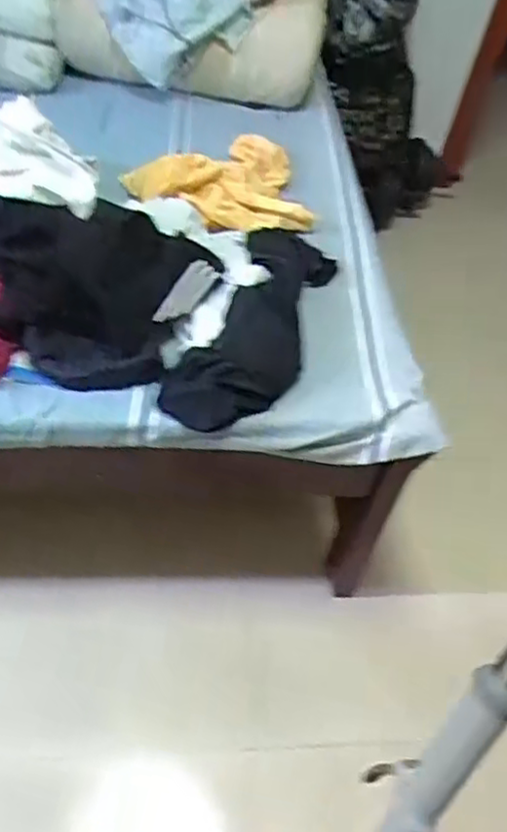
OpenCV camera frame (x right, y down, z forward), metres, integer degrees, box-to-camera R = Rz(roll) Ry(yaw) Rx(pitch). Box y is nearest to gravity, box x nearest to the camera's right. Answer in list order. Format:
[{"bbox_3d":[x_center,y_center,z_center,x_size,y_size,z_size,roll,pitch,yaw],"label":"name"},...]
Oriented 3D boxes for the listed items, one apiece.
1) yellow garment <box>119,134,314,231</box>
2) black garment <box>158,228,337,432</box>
[{"bbox_3d":[-0.068,-0.447,1.294,0.330,0.064,0.301,-6,46,-12],"label":"yellow garment"},{"bbox_3d":[0.011,-0.148,1.064,0.168,0.061,0.454,17,46,10],"label":"black garment"}]

